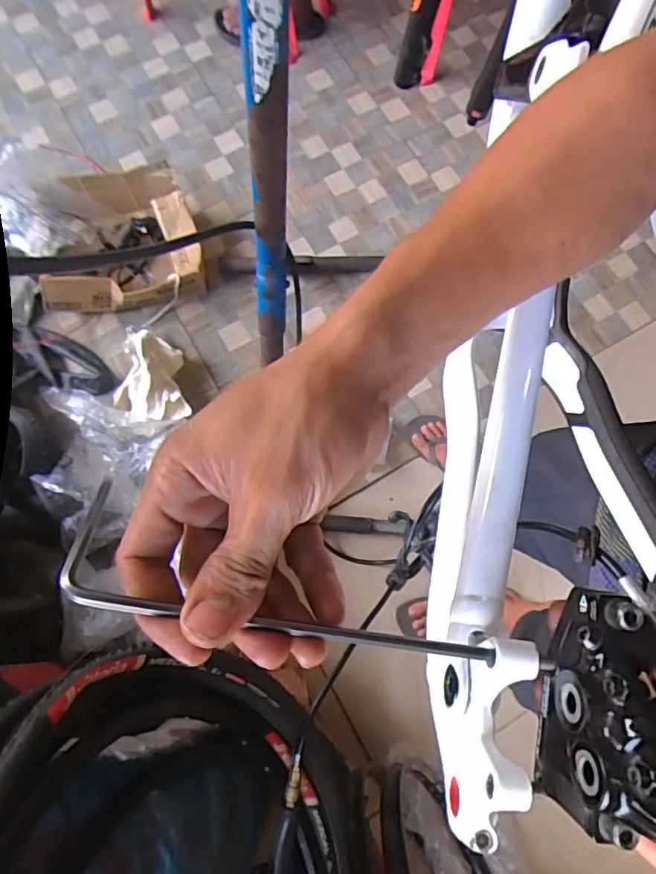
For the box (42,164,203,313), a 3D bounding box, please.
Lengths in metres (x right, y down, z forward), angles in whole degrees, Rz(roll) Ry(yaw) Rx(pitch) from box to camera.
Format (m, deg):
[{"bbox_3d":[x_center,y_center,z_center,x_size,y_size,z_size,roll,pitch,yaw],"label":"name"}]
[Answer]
[{"bbox_3d":[-0.514,-0.487,1.365,0.387,0.143,0.326,-8,76,-3],"label":"box"}]

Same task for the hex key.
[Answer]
[{"bbox_3d":[-0.013,0.064,0.222,0.176,0.015,0.044,18,75,-9],"label":"hex key"}]

